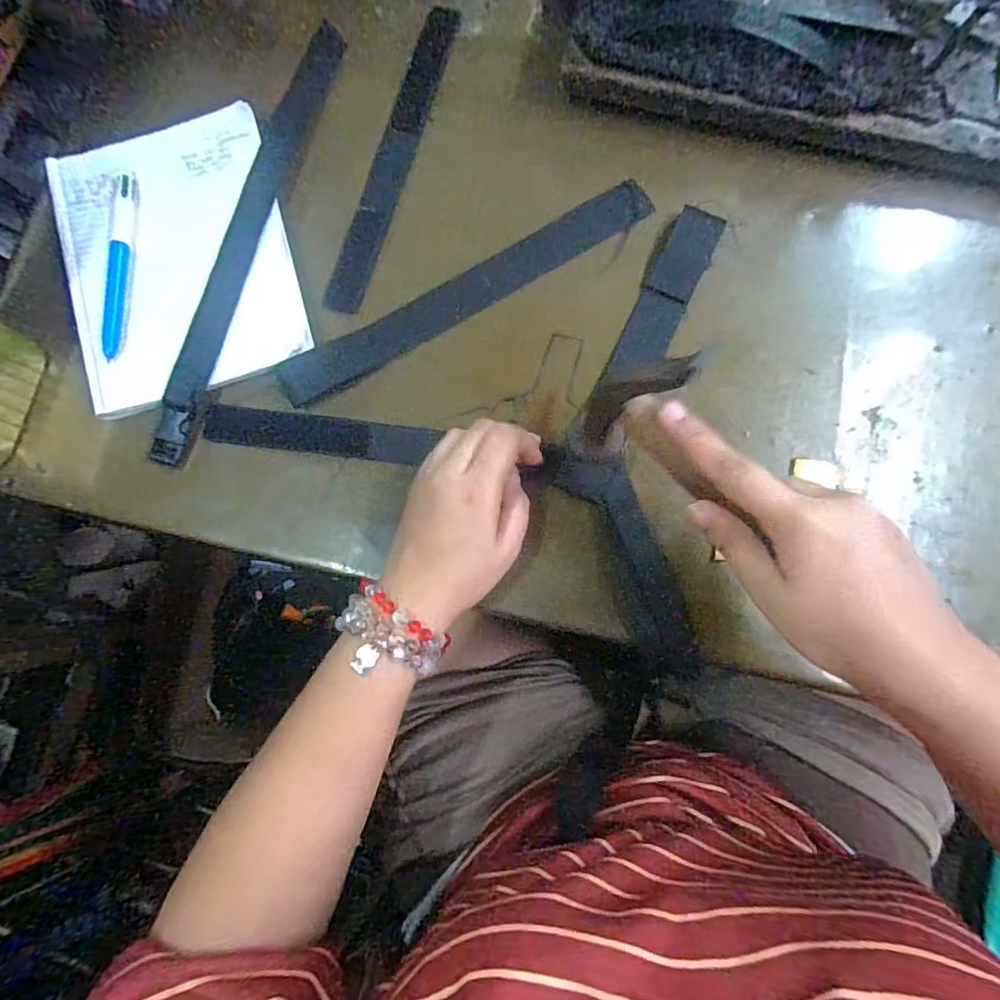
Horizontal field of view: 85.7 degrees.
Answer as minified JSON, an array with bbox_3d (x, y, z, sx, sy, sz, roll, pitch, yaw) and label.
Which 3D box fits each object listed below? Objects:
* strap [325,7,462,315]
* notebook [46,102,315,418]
[{"bbox_3d":[-0.076,-0.253,0.394,0.027,0.005,0.253,16,82,5],"label":"strap"},{"bbox_3d":[-0.220,-0.170,0.371,0.144,0.011,0.196,-16,82,-6],"label":"notebook"}]

